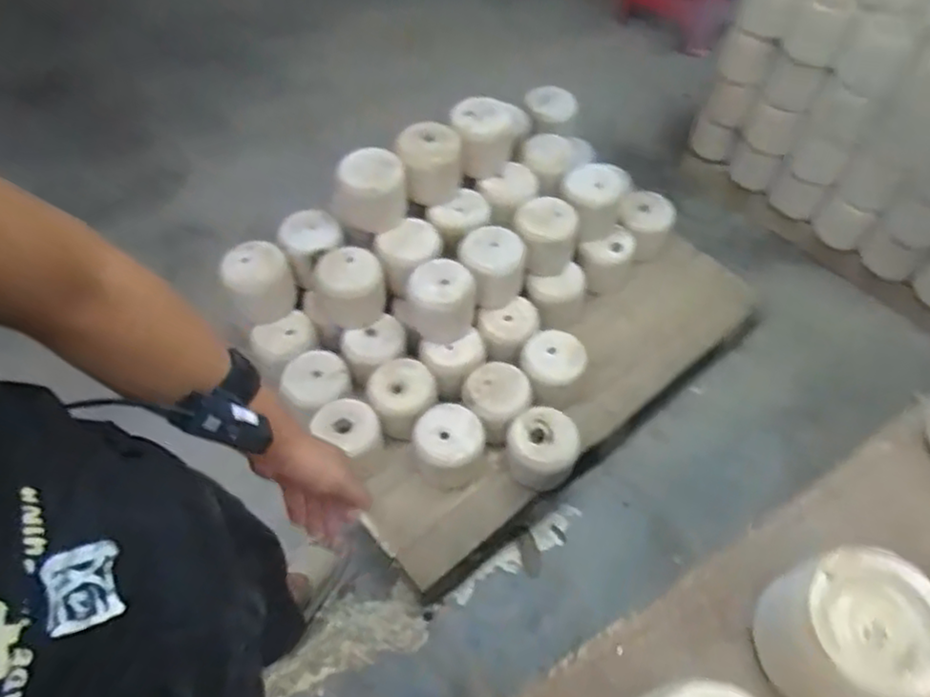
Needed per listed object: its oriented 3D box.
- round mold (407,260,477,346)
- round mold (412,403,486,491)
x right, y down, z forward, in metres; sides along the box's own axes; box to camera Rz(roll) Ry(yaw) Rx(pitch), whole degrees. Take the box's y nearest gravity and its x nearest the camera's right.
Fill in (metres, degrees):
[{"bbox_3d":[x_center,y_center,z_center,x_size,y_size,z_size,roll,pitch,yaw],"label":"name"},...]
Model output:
[{"bbox_3d":[-0.047,-0.093,1.404,0.133,0.125,0.115,-13,56,-8],"label":"round mold"},{"bbox_3d":[-0.032,0.192,1.349,0.127,0.117,0.123,31,61,21],"label":"round mold"}]

